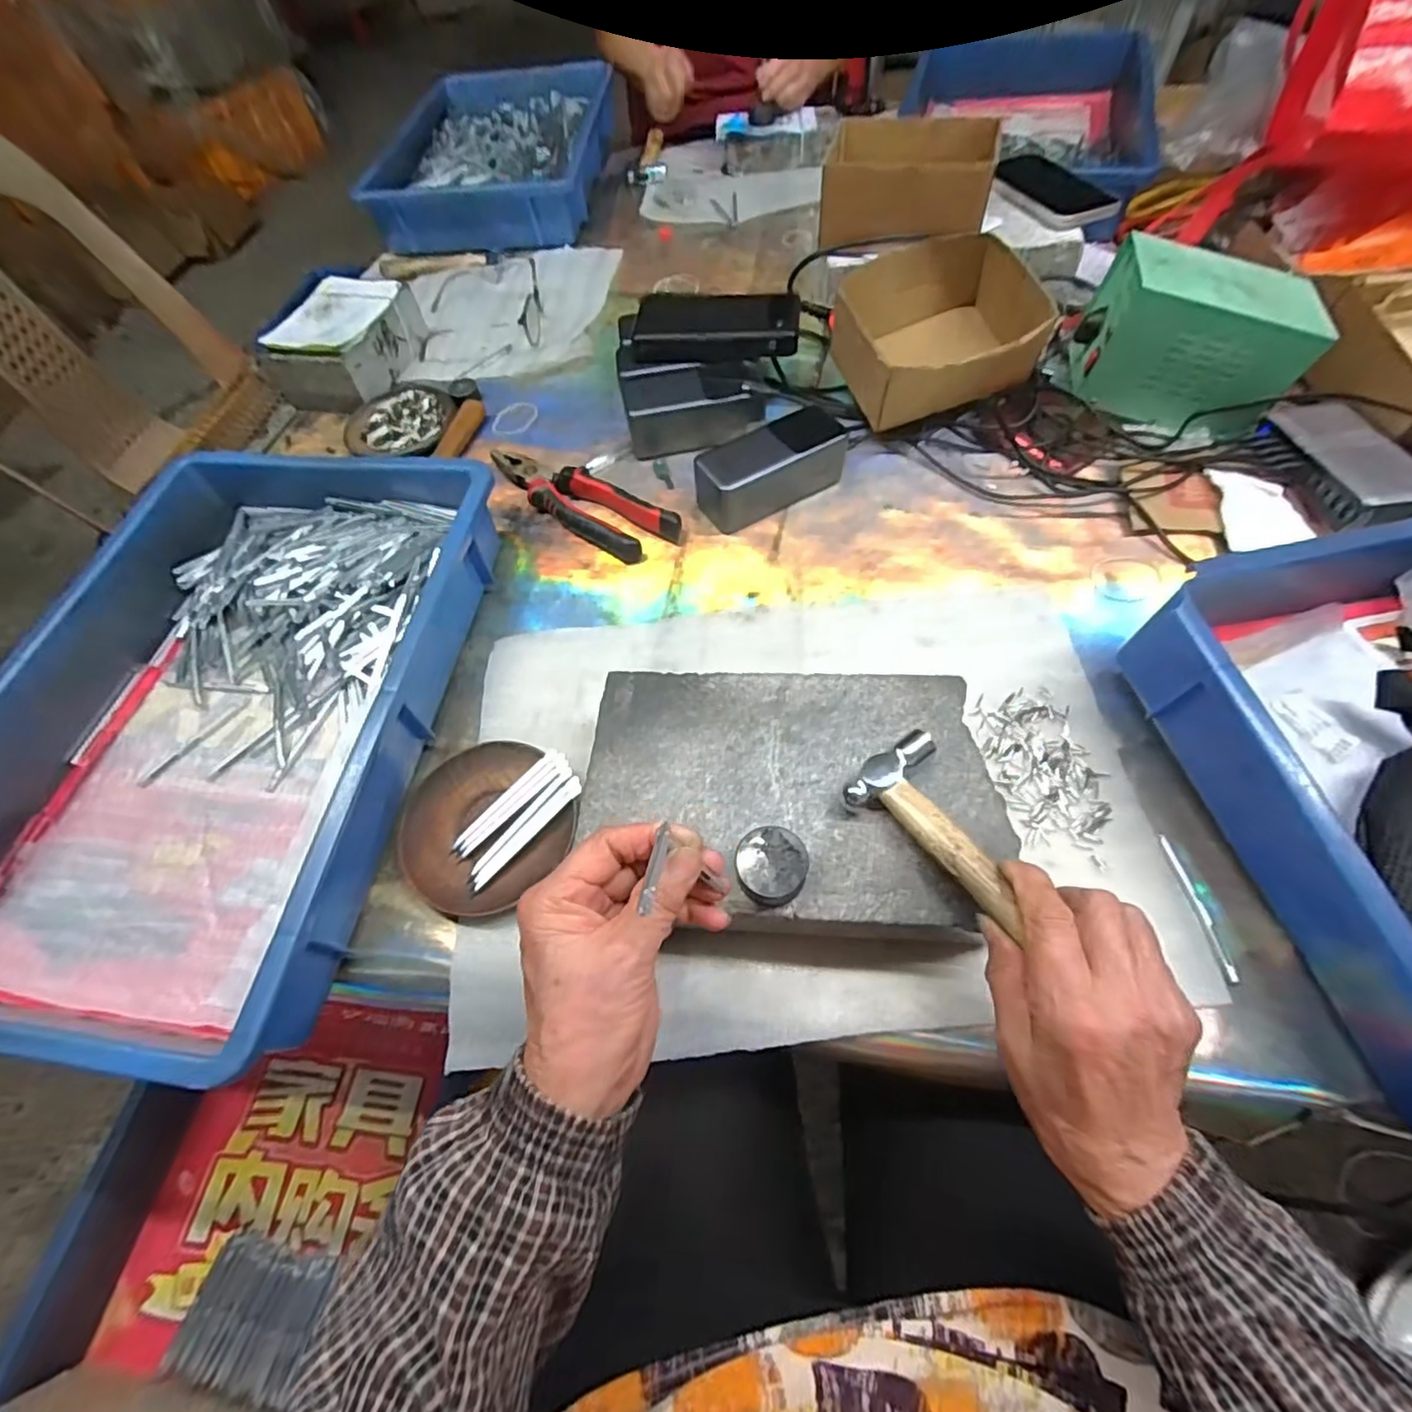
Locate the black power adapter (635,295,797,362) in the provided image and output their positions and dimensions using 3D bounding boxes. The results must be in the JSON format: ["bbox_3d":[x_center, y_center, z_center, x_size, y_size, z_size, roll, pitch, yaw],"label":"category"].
[{"bbox_3d":[0.010,-0.362,0.599,0.154,0.030,0.070,5,61,7],"label":"black power adapter"}]

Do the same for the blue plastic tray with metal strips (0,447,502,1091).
[{"bbox_3d":[-0.336,-0.009,0.441,0.281,0.072,0.426,4,61,7],"label":"blue plastic tray with metal strips"}]

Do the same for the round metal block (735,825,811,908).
[{"bbox_3d":[0.035,0.086,0.334,0.037,0.021,0.038,-2,60,4],"label":"round metal block"}]

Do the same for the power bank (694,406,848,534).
[{"bbox_3d":[0.057,-0.206,0.545,0.130,0.046,0.062,-28,62,-11],"label":"power bank"}]

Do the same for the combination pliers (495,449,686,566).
[{"bbox_3d":[-0.117,-0.187,0.563,0.205,0.028,0.054,33,68,21],"label":"combination pliers"}]

